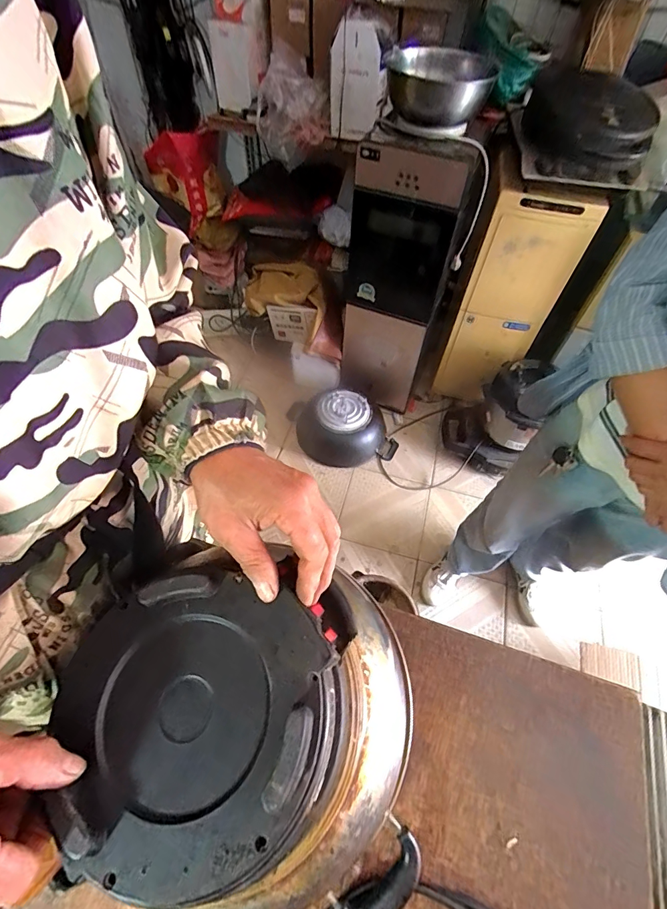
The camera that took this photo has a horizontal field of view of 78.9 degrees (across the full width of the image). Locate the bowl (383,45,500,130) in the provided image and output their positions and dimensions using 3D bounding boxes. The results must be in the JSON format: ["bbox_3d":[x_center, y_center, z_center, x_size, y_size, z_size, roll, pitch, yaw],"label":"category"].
[{"bbox_3d":[0.211,-0.762,0.854,0.220,0.106,0.203,1,55,-2],"label":"bowl"}]

